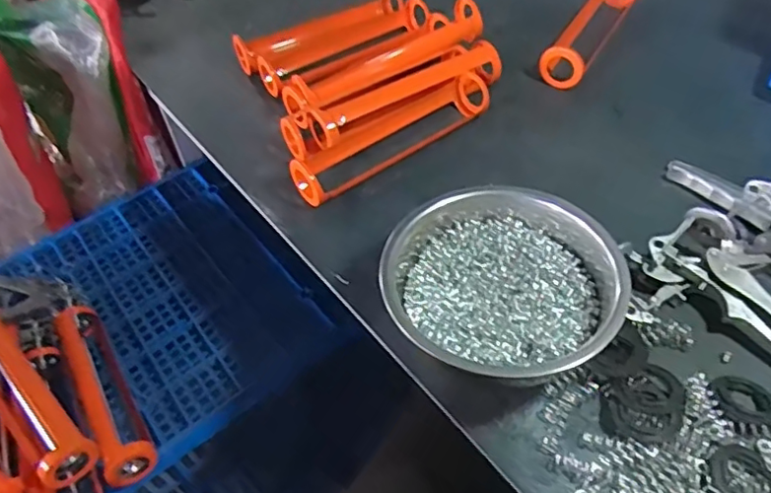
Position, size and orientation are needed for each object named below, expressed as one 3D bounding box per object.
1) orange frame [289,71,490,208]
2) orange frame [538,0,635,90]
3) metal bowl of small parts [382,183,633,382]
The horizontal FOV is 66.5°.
[{"bbox_3d":[0.010,-0.128,0.666,0.261,0.041,0.065,-33,54,-20],"label":"orange frame"},{"bbox_3d":[0.277,-0.300,0.787,0.063,0.041,0.264,23,56,24],"label":"orange frame"},{"bbox_3d":[0.104,0.027,0.494,0.180,0.075,0.190,-3,49,4],"label":"metal bowl of small parts"}]

